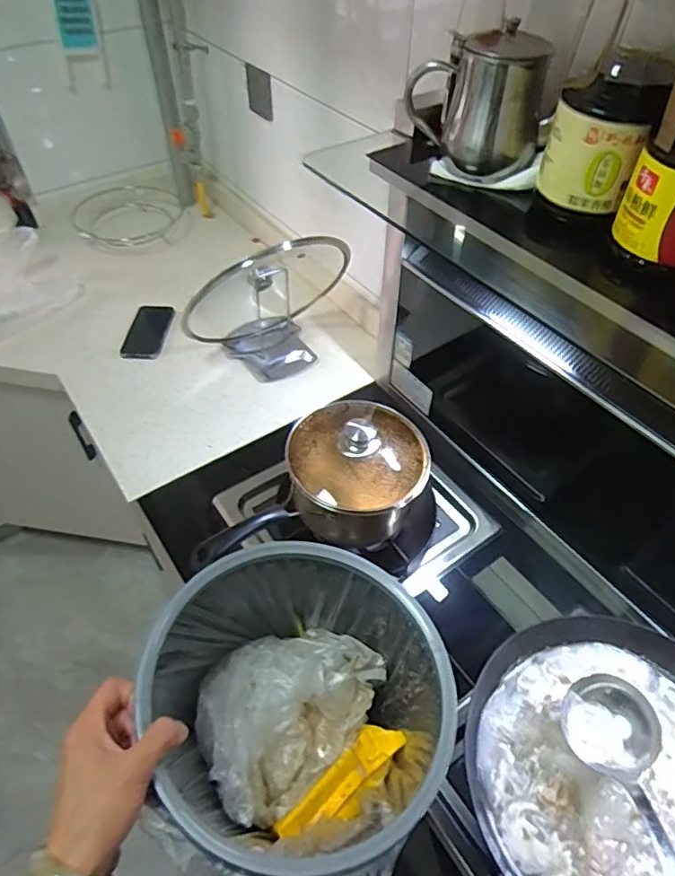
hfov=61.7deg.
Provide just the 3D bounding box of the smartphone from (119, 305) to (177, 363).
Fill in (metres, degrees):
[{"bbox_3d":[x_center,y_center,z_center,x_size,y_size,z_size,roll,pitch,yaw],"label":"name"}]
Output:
[{"bbox_3d":[-0.389,-0.218,1.165,0.085,0.011,0.159,9,57,5],"label":"smartphone"}]

